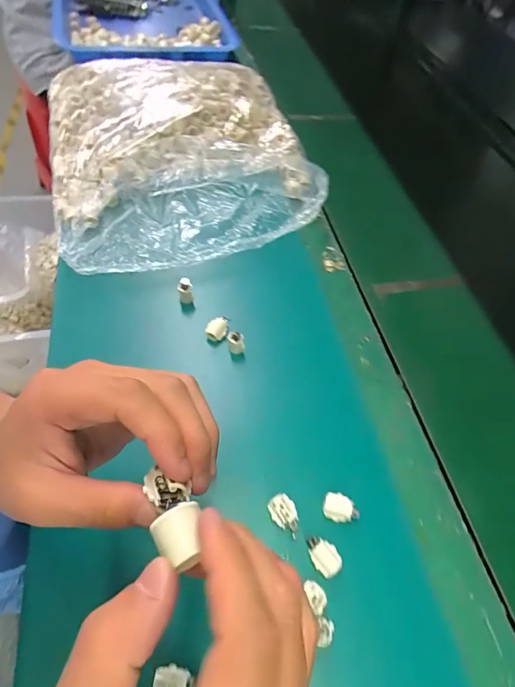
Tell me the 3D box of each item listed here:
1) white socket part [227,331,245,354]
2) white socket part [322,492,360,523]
[{"bbox_3d":[-0.022,-0.001,0.404,0.016,0.024,0.012,-2,56,-8],"label":"white socket part"},{"bbox_3d":[0.069,0.137,0.329,0.030,0.012,0.018,21,56,8],"label":"white socket part"}]

